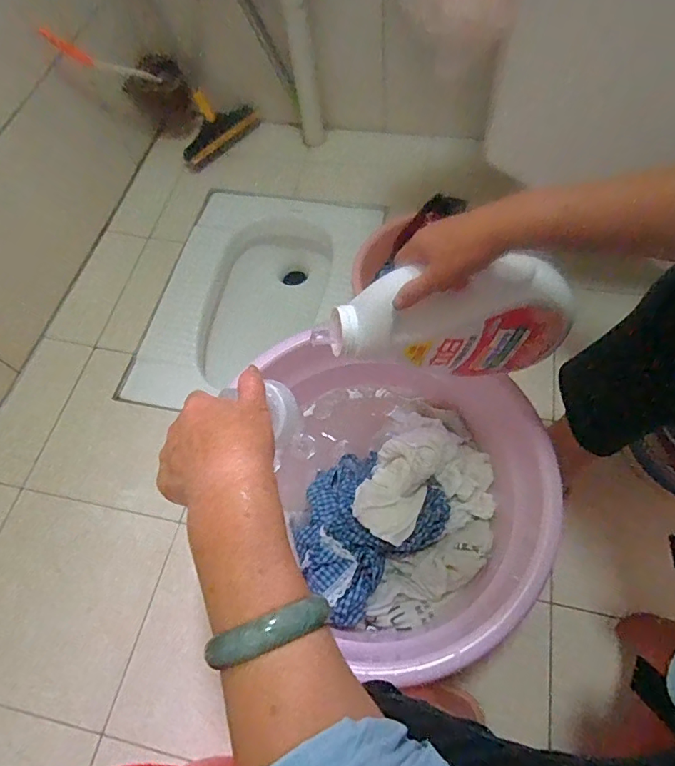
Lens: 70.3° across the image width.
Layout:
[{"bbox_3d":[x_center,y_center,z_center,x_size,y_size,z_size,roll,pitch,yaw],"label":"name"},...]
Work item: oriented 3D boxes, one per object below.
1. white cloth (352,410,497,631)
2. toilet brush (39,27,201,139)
[{"bbox_3d":[0.125,0.178,0.670,0.188,0.072,0.315,26,68,18],"label":"white cloth"},{"bbox_3d":[-0.424,-0.621,0.967,0.126,0.334,0.110,-44,65,28],"label":"toilet brush"}]

